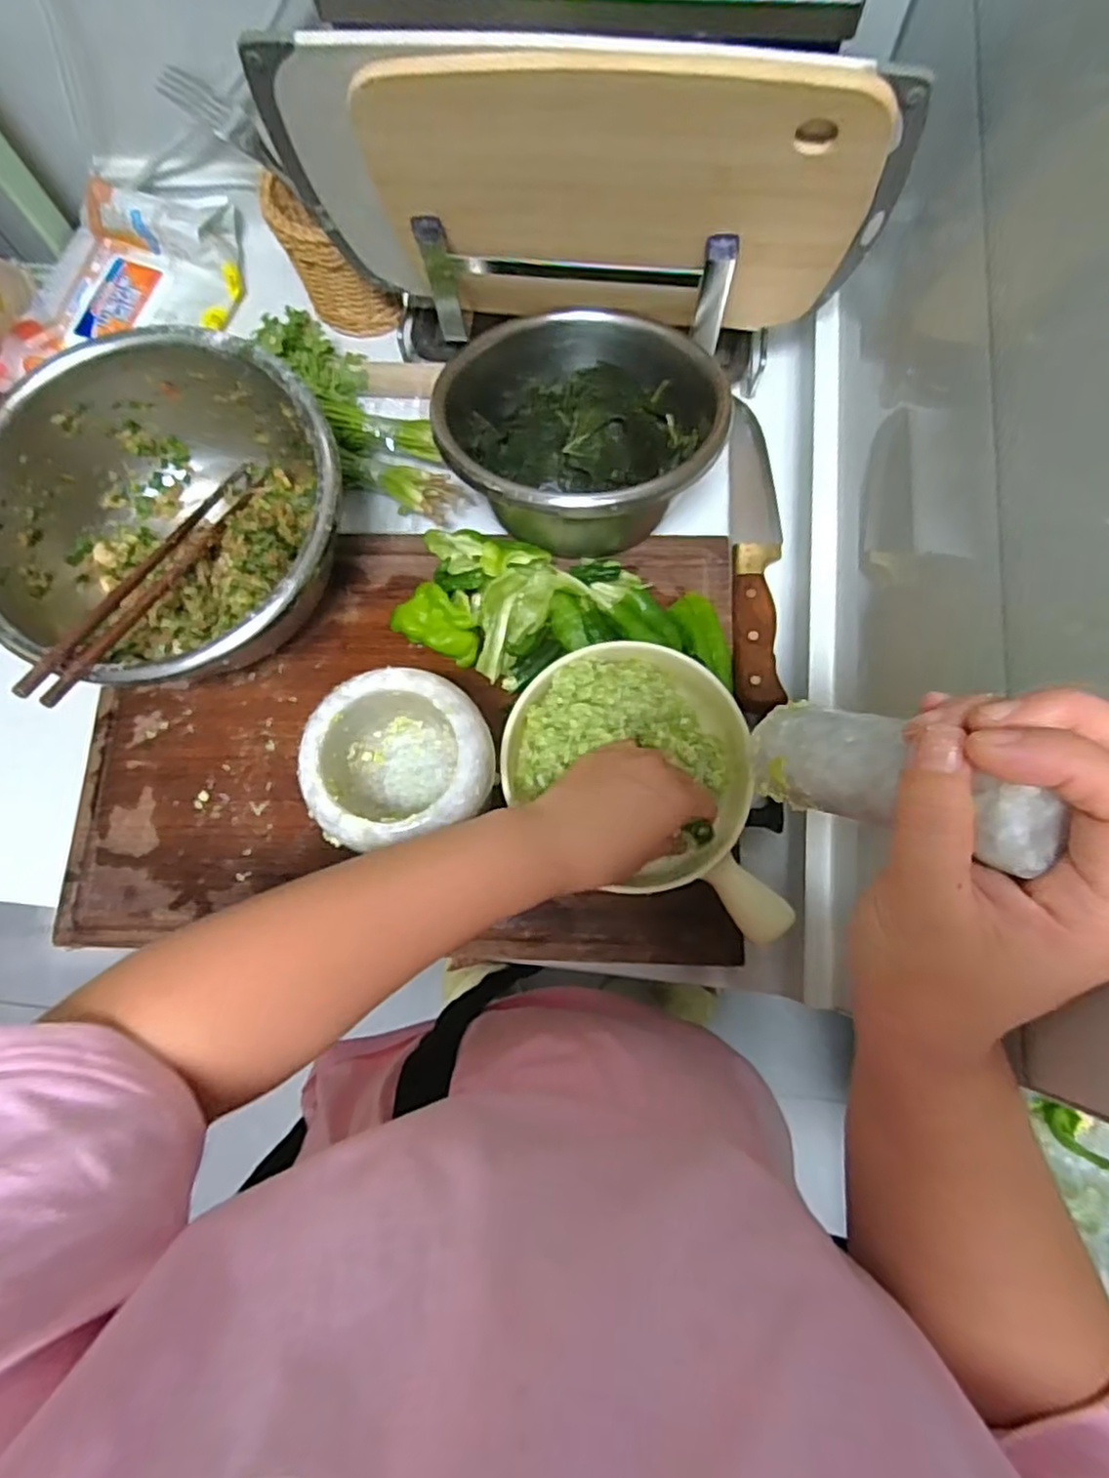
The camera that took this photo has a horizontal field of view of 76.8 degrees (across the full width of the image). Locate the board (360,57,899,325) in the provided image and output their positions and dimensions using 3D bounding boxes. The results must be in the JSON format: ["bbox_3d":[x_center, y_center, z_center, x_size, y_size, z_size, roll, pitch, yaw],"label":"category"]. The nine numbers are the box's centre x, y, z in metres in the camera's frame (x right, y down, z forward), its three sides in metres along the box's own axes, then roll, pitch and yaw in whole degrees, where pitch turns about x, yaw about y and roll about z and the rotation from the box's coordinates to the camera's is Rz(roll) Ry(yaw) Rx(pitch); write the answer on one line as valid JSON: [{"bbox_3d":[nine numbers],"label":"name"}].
[{"bbox_3d":[0.039,-0.308,0.415,0.267,0.190,0.017,7,90,4],"label":"board"}]

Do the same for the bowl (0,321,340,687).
[{"bbox_3d":[-0.247,-0.137,0.468,0.222,0.101,0.220,0,77,2],"label":"bowl"}]

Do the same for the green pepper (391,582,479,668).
[{"bbox_3d":[-0.077,-0.076,0.486,0.060,0.031,0.039,31,80,8],"label":"green pepper"}]

